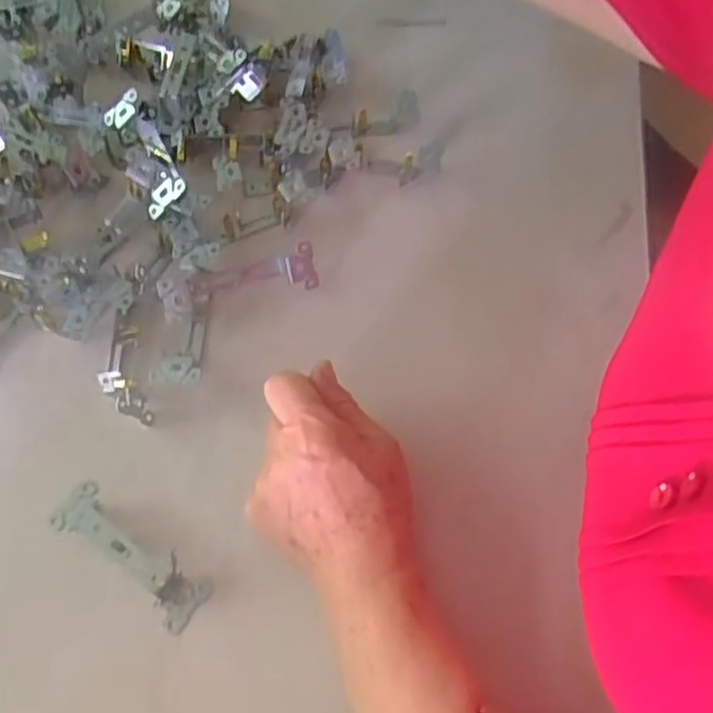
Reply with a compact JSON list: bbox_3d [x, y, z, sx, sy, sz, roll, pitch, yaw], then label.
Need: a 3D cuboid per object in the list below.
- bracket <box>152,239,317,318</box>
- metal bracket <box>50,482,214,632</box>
[{"bbox_3d":[-0.079,-0.053,0.476,0.102,0.032,0.033,-17,64,-10],"label":"bracket"},{"bbox_3d":[-0.133,0.110,0.406,0.107,0.022,0.031,34,66,15],"label":"metal bracket"}]

